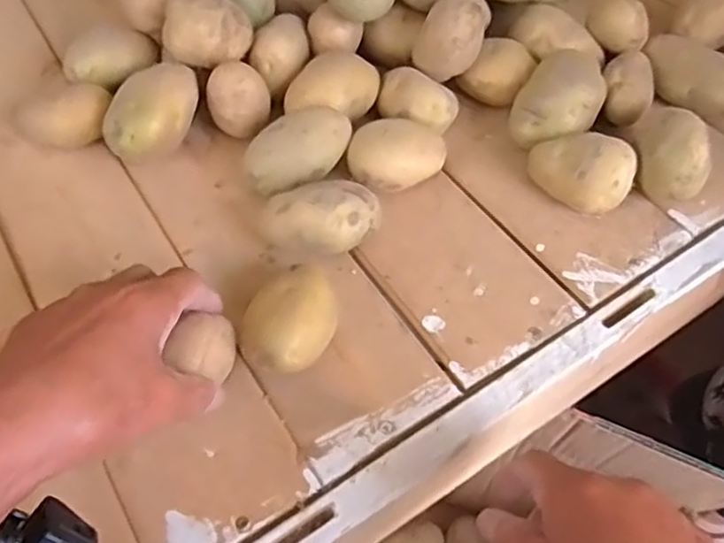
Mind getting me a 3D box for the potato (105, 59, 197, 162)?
[{"bbox_3d":[-0.159,-0.115,0.528,0.056,0.053,0.085,26,62,14],"label":"potato"}]

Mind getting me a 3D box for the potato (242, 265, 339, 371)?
[{"bbox_3d":[-0.041,0.032,0.434,0.053,0.044,0.070,34,64,18],"label":"potato"}]

